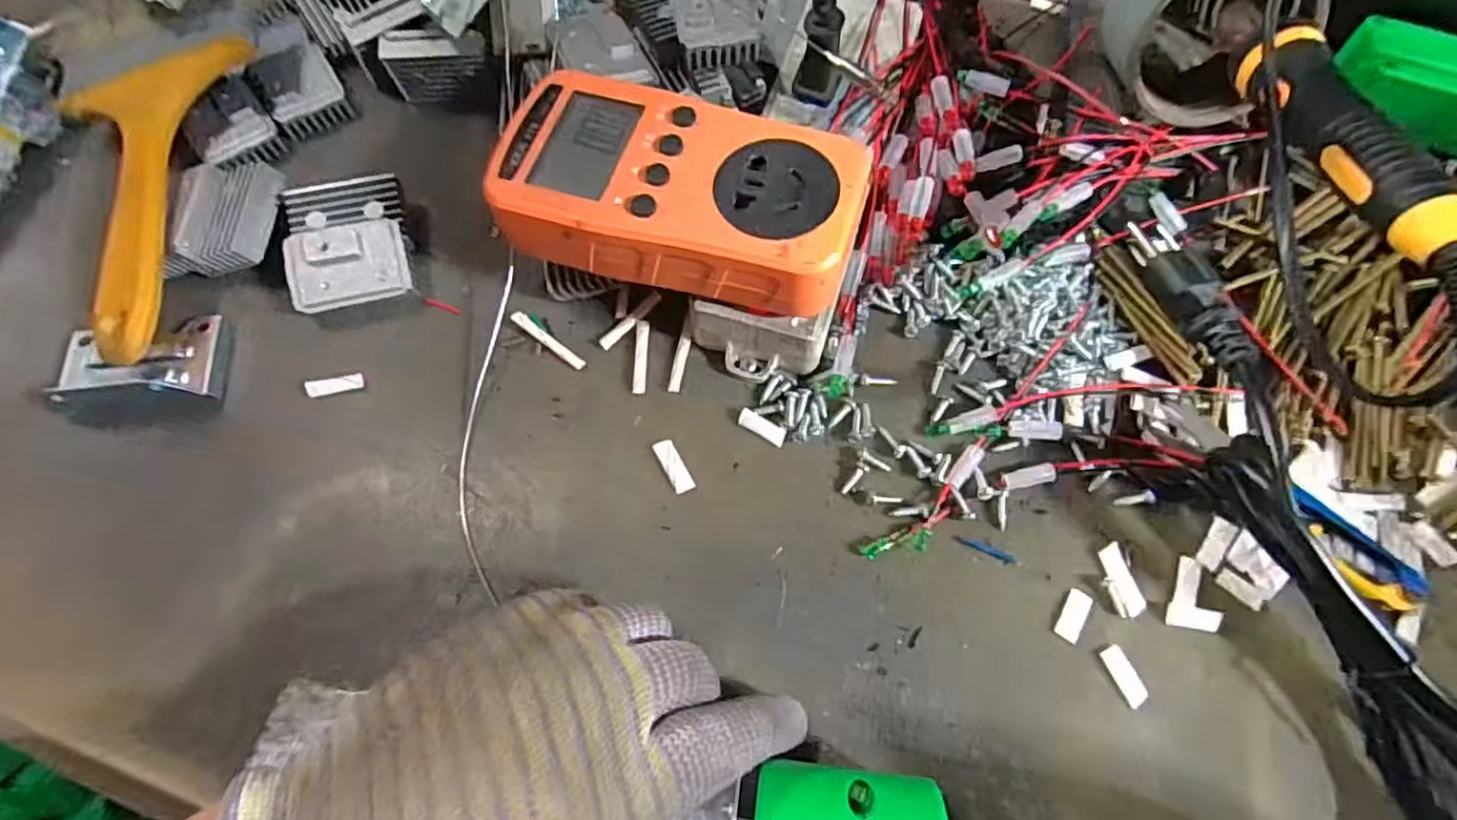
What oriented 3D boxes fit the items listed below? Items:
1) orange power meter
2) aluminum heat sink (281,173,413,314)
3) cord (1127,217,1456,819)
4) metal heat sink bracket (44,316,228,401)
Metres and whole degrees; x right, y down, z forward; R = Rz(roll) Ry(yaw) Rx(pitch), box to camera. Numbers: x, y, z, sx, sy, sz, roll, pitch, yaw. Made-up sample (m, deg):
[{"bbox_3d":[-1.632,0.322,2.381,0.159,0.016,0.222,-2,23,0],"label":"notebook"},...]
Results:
[{"bbox_3d":[-0.018,-0.077,0.243,0.126,0.027,0.069,16,69,6],"label":"orange power meter"},{"bbox_3d":[-0.159,-0.070,0.287,0.045,0.020,0.056,-13,69,-5],"label":"aluminum heat sink"},{"bbox_3d":[0.203,0.037,0.239,0.039,0.030,0.255,-13,69,-5],"label":"cord"},{"bbox_3d":[-0.231,-0.021,0.269,0.054,0.017,0.035,-6,69,-2],"label":"metal heat sink bracket"}]

